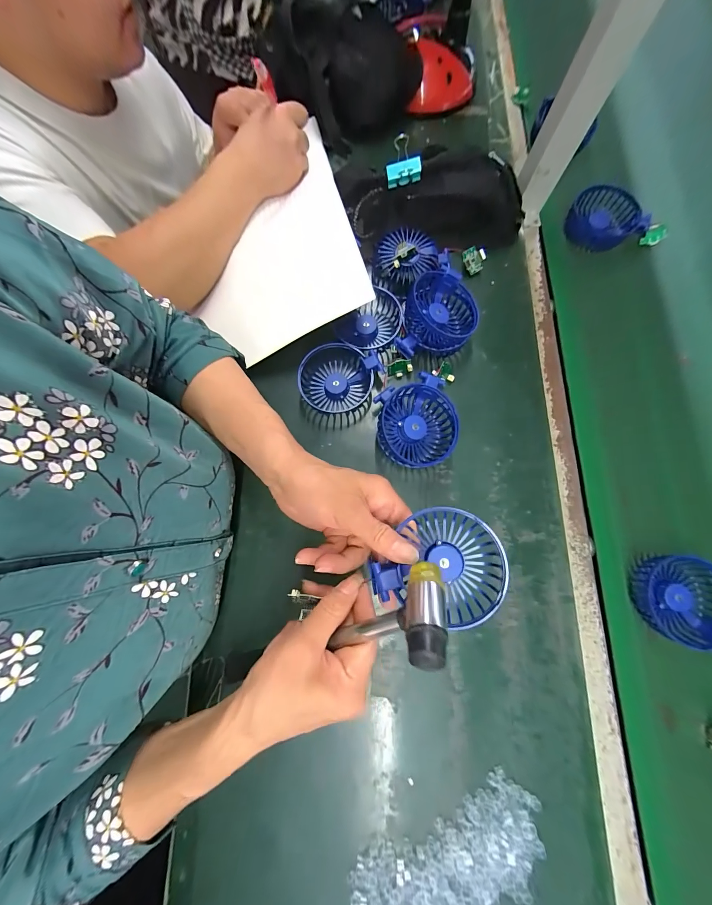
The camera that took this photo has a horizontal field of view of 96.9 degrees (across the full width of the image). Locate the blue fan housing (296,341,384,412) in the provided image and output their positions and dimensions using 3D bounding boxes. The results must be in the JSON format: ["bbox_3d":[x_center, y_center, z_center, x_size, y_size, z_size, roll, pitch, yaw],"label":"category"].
[{"bbox_3d":[-0.024,-0.092,0.392,0.091,0.033,0.085,0,77,1],"label":"blue fan housing"}]

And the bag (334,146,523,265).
[{"bbox_3d":[0.100,-0.322,0.416,0.239,0.088,0.056,2,77,2],"label":"bag"}]

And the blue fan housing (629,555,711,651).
[{"bbox_3d":[0.348,0.157,0.334,0.086,0.022,0.089,3,77,2],"label":"blue fan housing"}]

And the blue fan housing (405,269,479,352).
[{"bbox_3d":[0.105,-0.170,0.398,0.086,0.049,0.099,10,77,4],"label":"blue fan housing"}]

